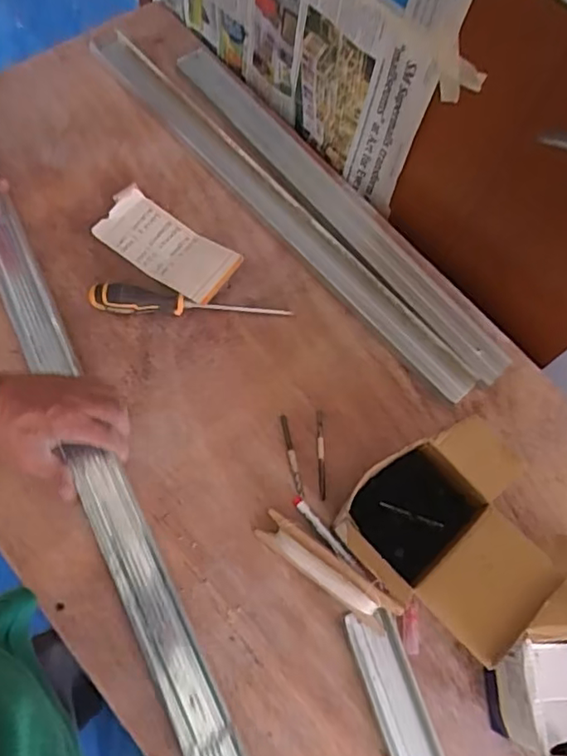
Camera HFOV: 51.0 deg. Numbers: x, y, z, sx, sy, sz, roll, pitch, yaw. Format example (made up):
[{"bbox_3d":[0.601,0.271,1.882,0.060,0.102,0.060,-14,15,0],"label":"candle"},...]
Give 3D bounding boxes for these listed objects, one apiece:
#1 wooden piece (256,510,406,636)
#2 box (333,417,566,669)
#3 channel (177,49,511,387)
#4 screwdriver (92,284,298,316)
[{"bbox_3d":[0.043,0.198,0.609,0.160,0.029,0.035,36,72,10],"label":"wooden piece"},{"bbox_3d":[0.167,0.151,0.598,0.190,0.107,0.182,43,73,12],"label":"box"},{"bbox_3d":[0.071,-0.235,0.794,0.078,0.034,0.615,-37,75,-15],"label":"channel"},{"bbox_3d":[-0.111,-0.094,0.698,0.231,0.038,0.029,1,70,-3],"label":"screwdriver"}]

